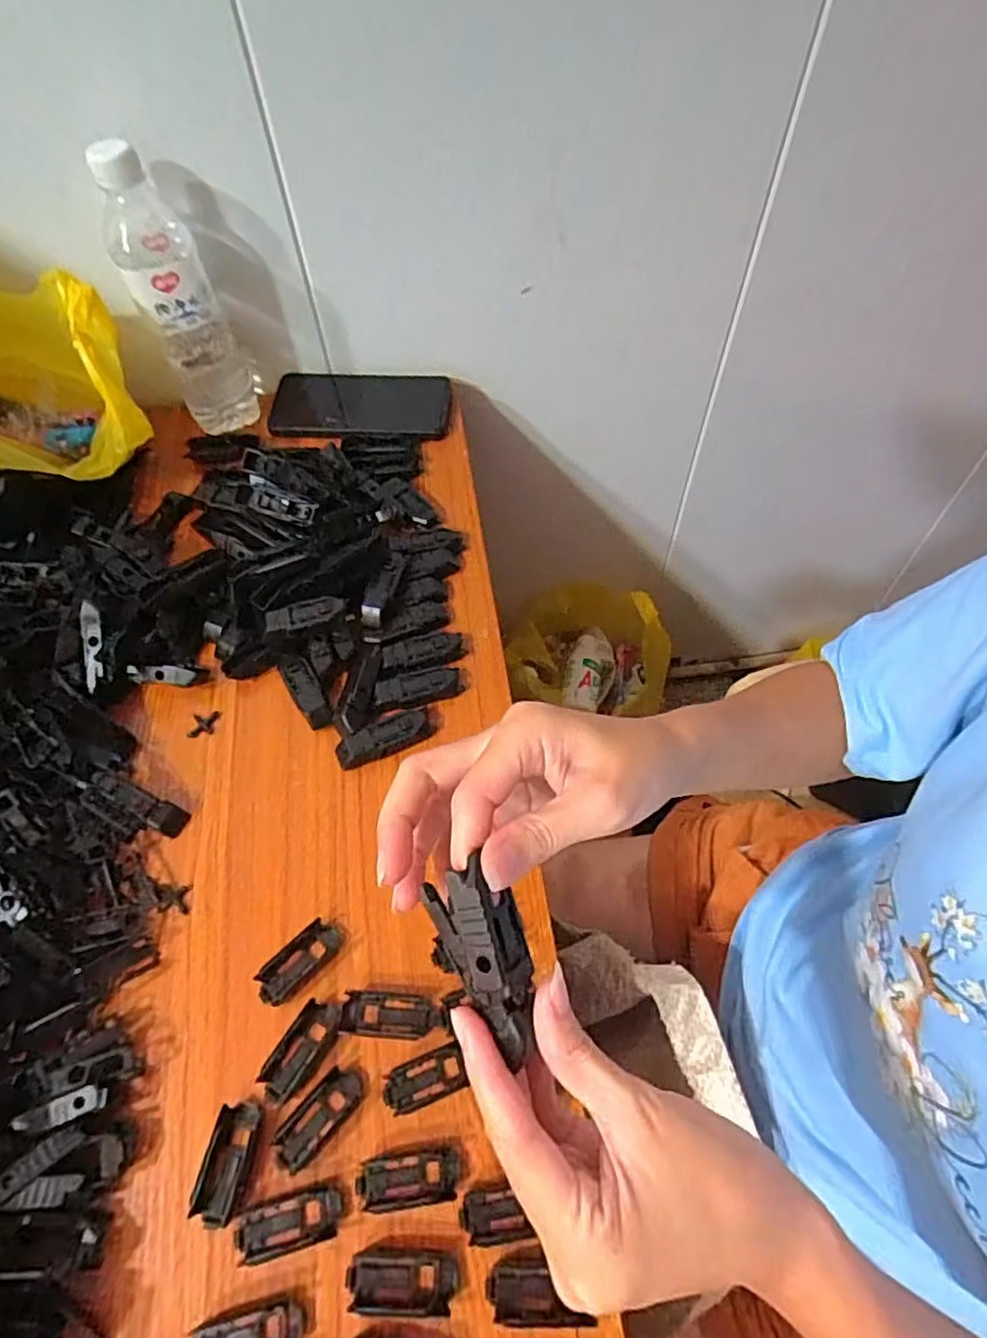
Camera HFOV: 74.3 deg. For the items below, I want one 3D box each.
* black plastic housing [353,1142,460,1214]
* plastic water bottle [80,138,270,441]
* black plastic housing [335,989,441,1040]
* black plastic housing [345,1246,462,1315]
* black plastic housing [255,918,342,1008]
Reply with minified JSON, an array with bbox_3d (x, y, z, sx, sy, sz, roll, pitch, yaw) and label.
[{"bbox_3d":[-0.042,0.248,0.318,0.051,0.009,0.021,-7,59,-4],"label":"black plastic housing"},{"bbox_3d":[-0.252,-0.295,0.529,0.065,0.206,0.062,-13,60,-8],"label":"plastic water bottle"},{"bbox_3d":[-0.057,0.188,0.354,0.052,0.009,0.022,4,59,3],"label":"black plastic housing"},{"bbox_3d":[-0.042,0.280,0.297,0.049,0.007,0.022,4,59,3],"label":"black plastic housing"},{"bbox_3d":[-0.110,0.165,0.368,0.021,0.011,0.051,38,66,21],"label":"black plastic housing"}]

